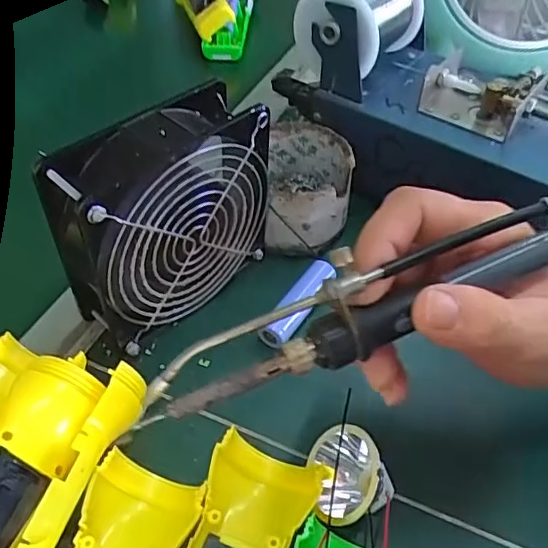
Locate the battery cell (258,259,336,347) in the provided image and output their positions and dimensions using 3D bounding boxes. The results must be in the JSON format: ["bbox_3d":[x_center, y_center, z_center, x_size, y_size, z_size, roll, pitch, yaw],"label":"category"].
[{"bbox_3d":[0.013,0.020,0.348,0.023,0.022,0.067,24,51,18],"label":"battery cell"}]

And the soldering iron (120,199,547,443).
[{"bbox_3d":[0.047,0.005,0.201,0.208,0.027,0.023,-21,51,-7],"label":"soldering iron"}]

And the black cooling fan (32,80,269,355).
[{"bbox_3d":[-0.060,-0.024,0.314,0.125,0.124,0.042,-34,57,-29],"label":"black cooling fan"}]

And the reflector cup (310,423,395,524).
[{"bbox_3d":[0.031,0.096,0.266,0.039,0.034,0.042,-30,55,-27],"label":"reflector cup"}]

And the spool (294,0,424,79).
[{"bbox_3d":[0.058,-0.181,0.394,0.073,0.060,0.082,28,52,21],"label":"spool"}]

